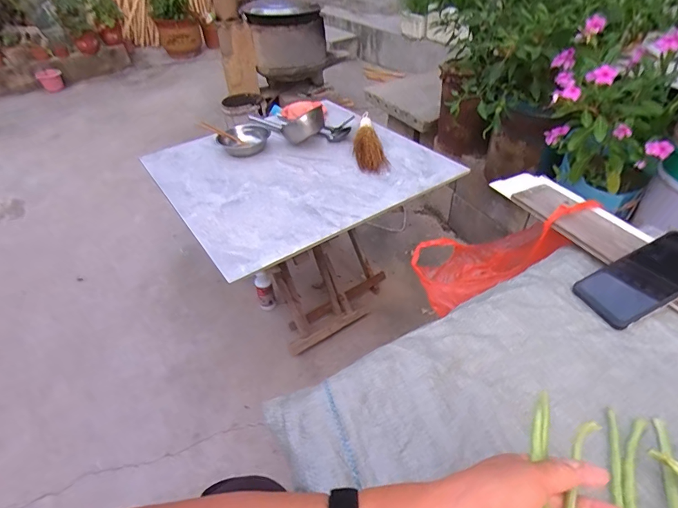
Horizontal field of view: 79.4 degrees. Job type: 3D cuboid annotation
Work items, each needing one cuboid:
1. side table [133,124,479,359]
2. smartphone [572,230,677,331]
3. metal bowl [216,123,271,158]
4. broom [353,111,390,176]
[{"bbox_3d":[-0.111,-0.089,1.428,0.787,0.522,0.668,-25,45,-25],"label":"side table"},{"bbox_3d":[0.400,0.031,0.531,0.160,0.014,0.079,-29,44,-1],"label":"smartphone"},{"bbox_3d":[-0.312,-0.389,1.397,0.155,0.064,0.153,-1,40,1],"label":"metal bowl"},{"bbox_3d":[0.096,-0.377,1.357,0.102,0.044,0.355,-3,40,-2],"label":"broom"}]

